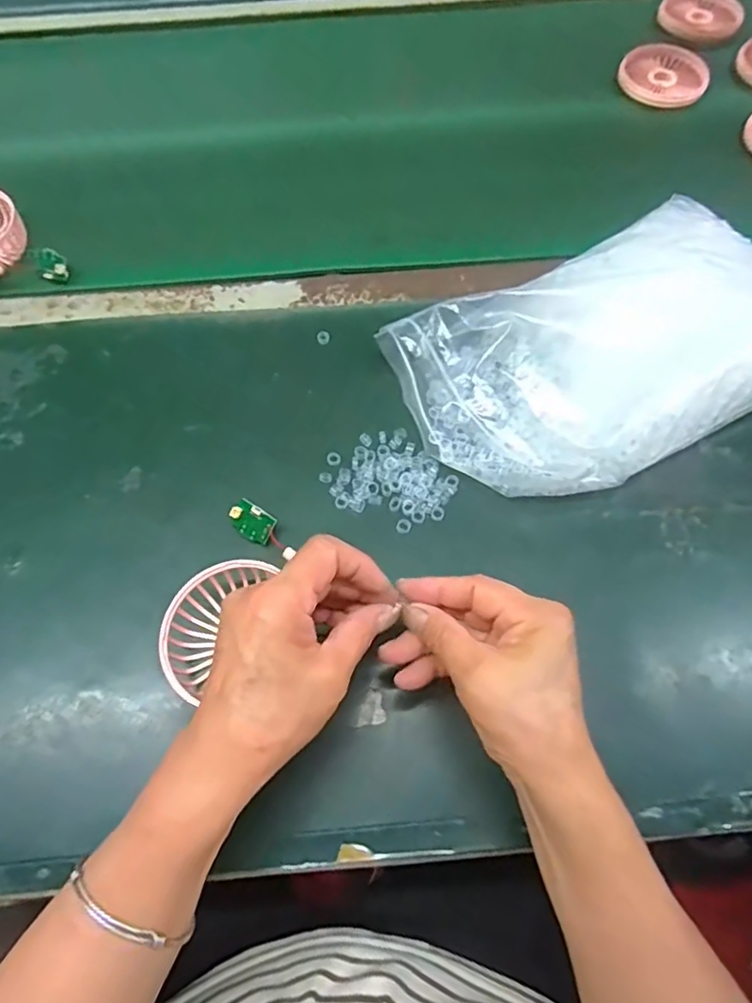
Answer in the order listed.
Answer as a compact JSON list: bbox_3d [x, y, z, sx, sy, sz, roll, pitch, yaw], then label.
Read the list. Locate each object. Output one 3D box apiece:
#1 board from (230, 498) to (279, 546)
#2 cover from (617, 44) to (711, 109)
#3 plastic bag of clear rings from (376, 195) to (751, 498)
[{"bbox_3d":[-0.083,0.014,0.393,0.031,0.004,0.022,32,101,8],"label":"board"},{"bbox_3d":[0.297,-0.443,0.607,0.088,0.013,0.078,37,71,16],"label":"cover"},{"bbox_3d":[0.170,-0.111,0.423,0.292,0.068,0.173,-25,67,-11],"label":"plastic bag of clear rings"}]

